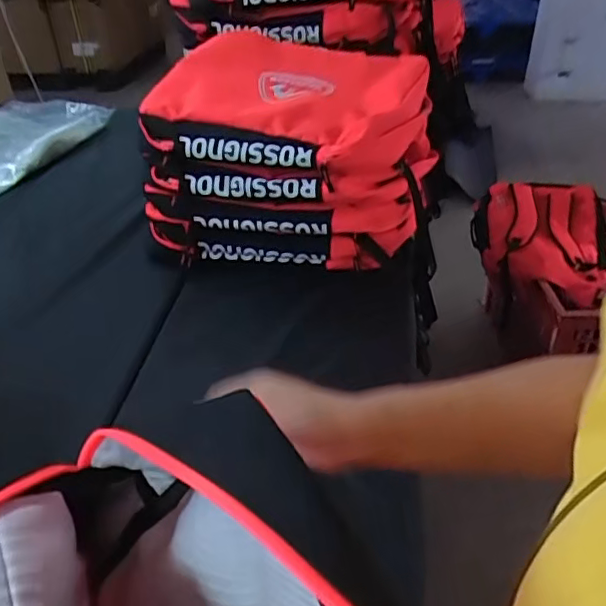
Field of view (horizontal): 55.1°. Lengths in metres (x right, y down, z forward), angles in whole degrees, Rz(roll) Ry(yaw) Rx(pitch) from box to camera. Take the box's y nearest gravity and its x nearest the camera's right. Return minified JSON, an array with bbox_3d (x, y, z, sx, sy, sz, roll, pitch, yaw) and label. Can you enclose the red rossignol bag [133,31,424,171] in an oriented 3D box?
[{"bbox_3d":[-0.012,-0.393,1.087,0.453,0.109,0.437,11,39,16],"label":"red rossignol bag"}]

